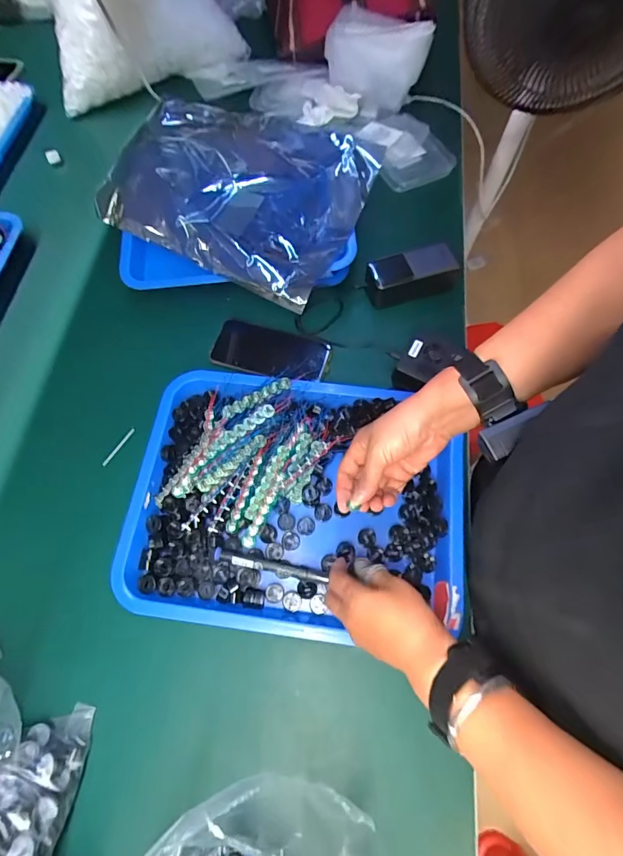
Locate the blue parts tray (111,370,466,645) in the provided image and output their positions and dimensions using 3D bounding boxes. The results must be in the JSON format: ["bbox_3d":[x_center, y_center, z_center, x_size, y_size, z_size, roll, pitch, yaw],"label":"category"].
[{"bbox_3d":[-0.021,0.077,0.505,0.385,0.053,0.298,5,68,2],"label":"blue parts tray"}]

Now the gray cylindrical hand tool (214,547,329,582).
[{"bbox_3d":[-0.047,0.155,0.481,0.128,0.009,0.013,10,68,7],"label":"gray cylindrical hand tool"}]

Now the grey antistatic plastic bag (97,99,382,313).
[{"bbox_3d":[-0.096,-0.332,0.575,0.321,0.087,0.251,27,70,11],"label":"grey antistatic plastic bag"}]

